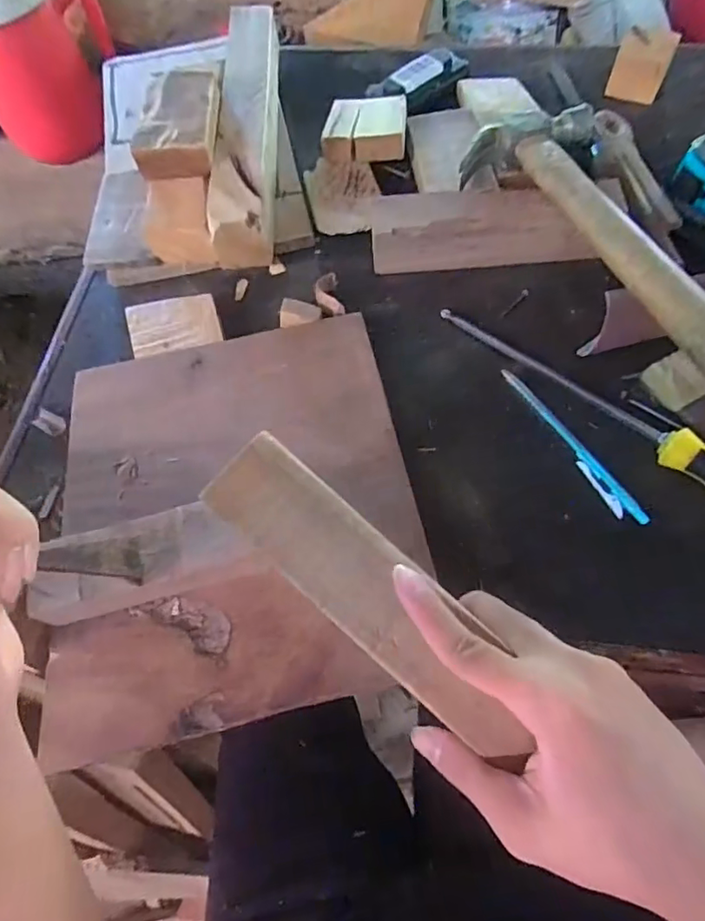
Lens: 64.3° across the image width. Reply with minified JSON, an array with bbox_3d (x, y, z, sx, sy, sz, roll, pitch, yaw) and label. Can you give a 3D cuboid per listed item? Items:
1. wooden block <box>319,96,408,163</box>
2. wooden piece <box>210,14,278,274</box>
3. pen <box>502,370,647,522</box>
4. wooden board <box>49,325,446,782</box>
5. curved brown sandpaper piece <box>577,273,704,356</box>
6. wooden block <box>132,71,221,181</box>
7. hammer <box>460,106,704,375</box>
[{"bbox_3d":[0.012,-0.297,0.501,0.070,0.018,0.071,2,64,5],"label":"wooden block"},{"bbox_3d":[-0.091,-0.290,0.507,0.044,0.077,0.287,-3,64,3],"label":"wooden piece"},{"bbox_3d":[0.148,-0.012,0.385,0.013,0.007,0.138,-28,64,-12],"label":"pen"},{"bbox_3d":[-0.075,0.029,0.361,0.222,0.024,0.253,-12,61,-3],"label":"wooden board"},{"bbox_3d":[0.243,-0.113,0.407,0.164,0.038,0.045,-18,64,-5],"label":"curved brown sandpaper piece"},{"bbox_3d":[-0.142,-0.278,0.461,0.058,0.023,0.107,-4,64,2],"label":"wooden block"},{"bbox_3d":[0.188,-0.162,0.401,0.109,0.051,0.278,-24,65,-8],"label":"hammer"}]

